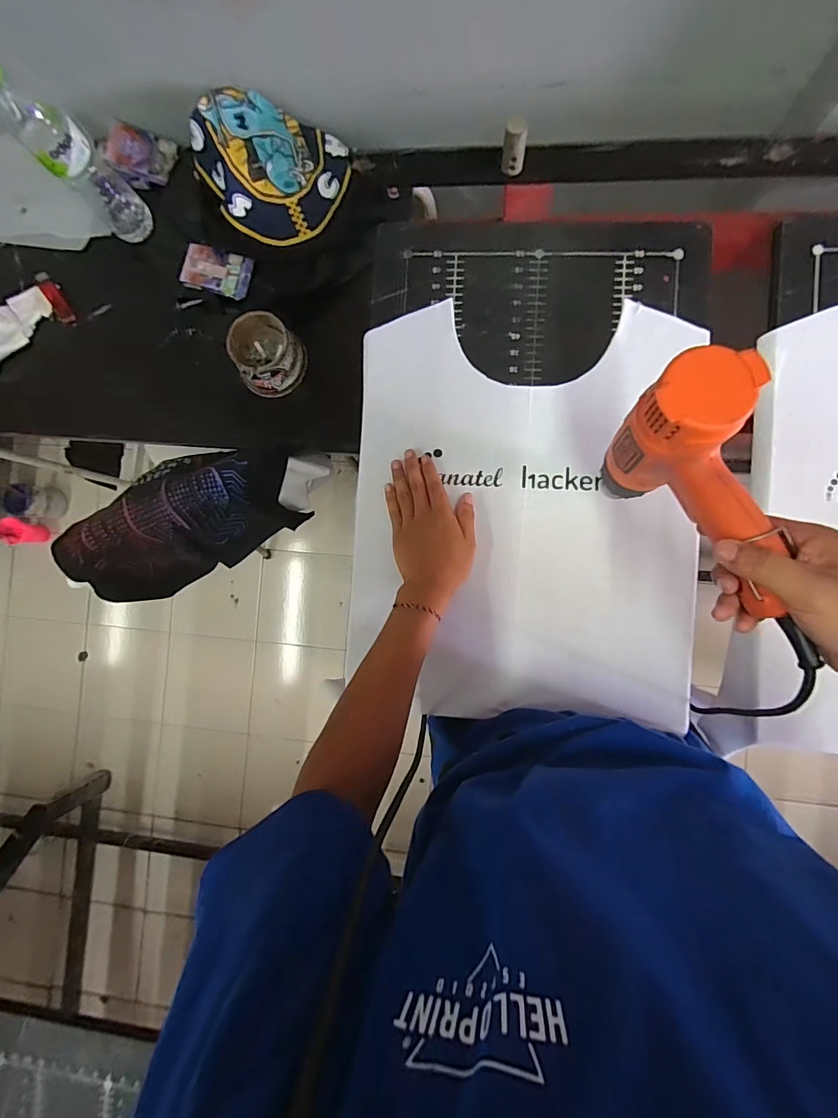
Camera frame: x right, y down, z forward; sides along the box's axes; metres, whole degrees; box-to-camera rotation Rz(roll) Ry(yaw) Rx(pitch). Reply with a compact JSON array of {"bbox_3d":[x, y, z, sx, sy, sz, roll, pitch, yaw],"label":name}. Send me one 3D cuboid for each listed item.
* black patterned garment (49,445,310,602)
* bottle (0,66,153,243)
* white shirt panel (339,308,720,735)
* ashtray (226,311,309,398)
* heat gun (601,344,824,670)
[{"bbox_3d":[-0.350,-0.058,0.670,0.351,0.198,0.138,-30,86,4],"label":"black patterned garment"},{"bbox_3d":[-0.443,-0.514,0.567,0.067,0.229,0.067,-41,85,3],"label":"bottle"},{"bbox_3d":[0.120,-0.055,0.528,0.391,0.027,0.469,2,87,4],"label":"white shirt panel"},{"bbox_3d":[-0.220,-0.293,0.634,0.099,0.068,0.104,-41,85,3],"label":"ashtray"},{"bbox_3d":[0.227,-0.034,0.342,0.064,0.134,0.212,-25,86,3],"label":"heat gun"}]

